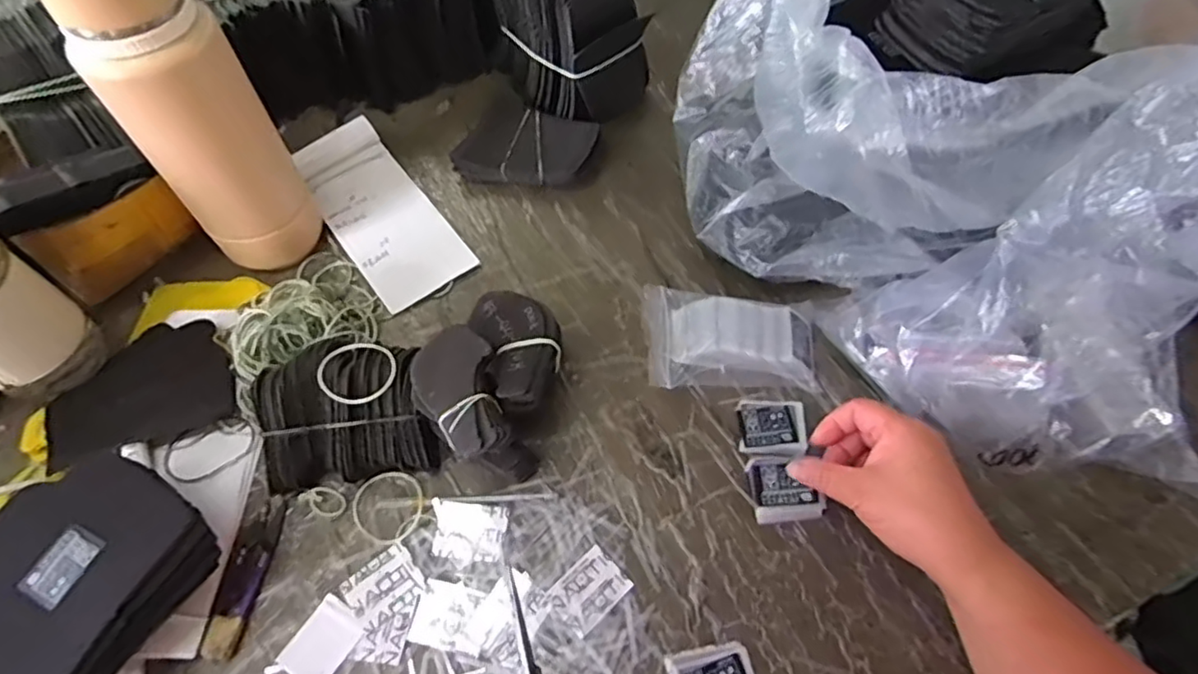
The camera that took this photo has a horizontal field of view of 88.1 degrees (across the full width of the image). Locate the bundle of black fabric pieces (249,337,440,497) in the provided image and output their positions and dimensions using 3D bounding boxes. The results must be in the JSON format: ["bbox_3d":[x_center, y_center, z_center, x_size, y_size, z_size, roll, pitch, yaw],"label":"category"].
[{"bbox_3d":[-0.180,0.048,0.451,0.112,0.061,0.110,-11,58,-6],"label":"bundle of black fabric pieces"}]

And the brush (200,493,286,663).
[{"bbox_3d":[-0.235,0.155,0.411,0.023,0.006,0.103,3,59,1],"label":"brush"}]

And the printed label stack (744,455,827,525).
[{"bbox_3d":[0.130,0.105,0.436,0.044,0.017,0.045,-6,53,-2],"label":"printed label stack"}]

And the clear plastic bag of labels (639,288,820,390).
[{"bbox_3d":[0.106,-0.001,0.493,0.134,0.030,0.089,-1,59,-1],"label":"clear plastic bag of labels"}]

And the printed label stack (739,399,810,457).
[{"bbox_3d":[0.128,0.068,0.459,0.048,0.011,0.045,1,59,1],"label":"printed label stack"}]

